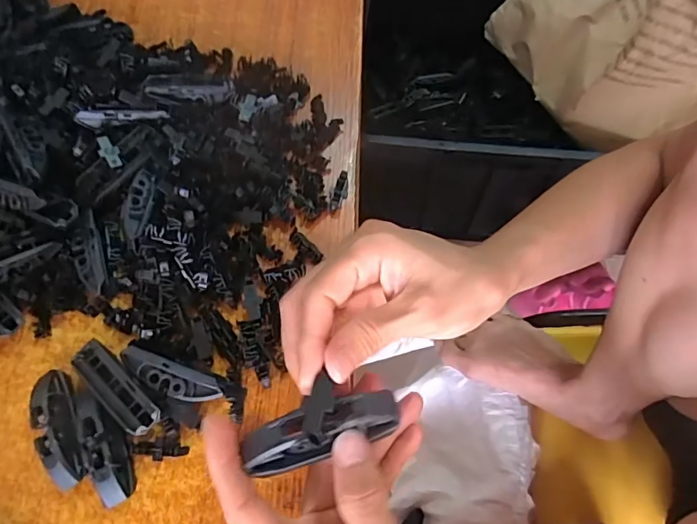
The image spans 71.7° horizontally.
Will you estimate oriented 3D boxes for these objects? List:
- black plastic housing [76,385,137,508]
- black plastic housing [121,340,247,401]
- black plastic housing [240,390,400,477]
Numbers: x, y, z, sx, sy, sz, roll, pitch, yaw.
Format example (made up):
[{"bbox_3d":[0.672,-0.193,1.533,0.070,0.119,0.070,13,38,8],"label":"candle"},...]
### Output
[{"bbox_3d":[-0.148,0.110,0.296,0.021,0.018,0.071,-25,67,-10],"label":"black plastic housing"},{"bbox_3d":[-0.107,0.072,0.303,0.077,0.011,0.021,19,67,10],"label":"black plastic housing"},{"bbox_3d":[-0.012,0.074,0.213,0.070,0.019,0.022,-19,66,-6],"label":"black plastic housing"}]

